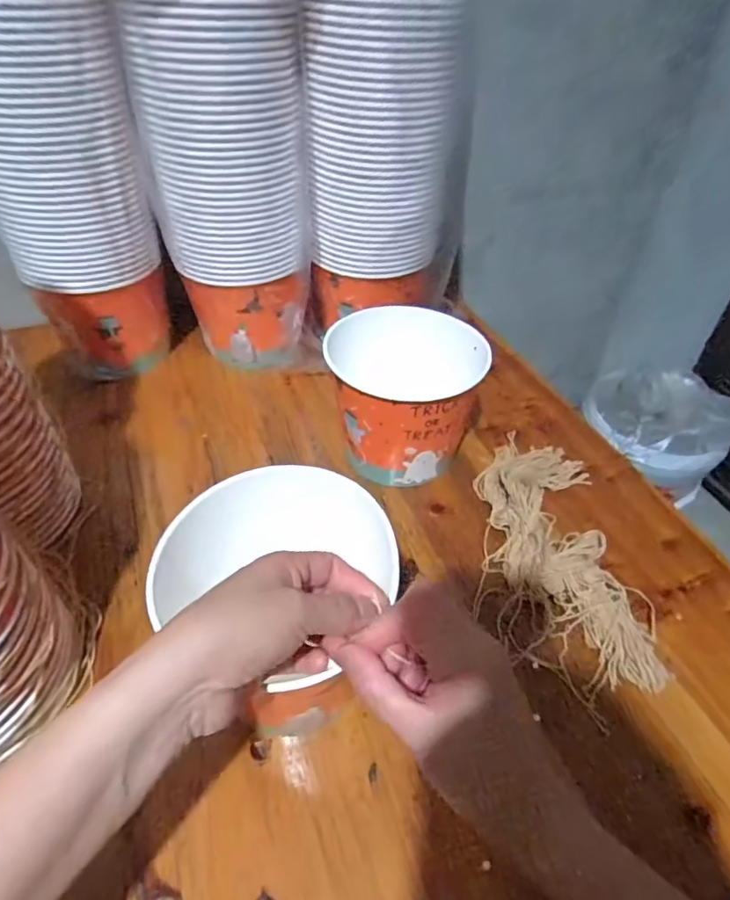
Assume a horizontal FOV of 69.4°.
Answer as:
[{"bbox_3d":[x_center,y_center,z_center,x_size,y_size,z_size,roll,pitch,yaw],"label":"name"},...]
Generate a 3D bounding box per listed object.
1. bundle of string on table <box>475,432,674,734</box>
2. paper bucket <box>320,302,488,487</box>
[{"bbox_3d":[0.186,0.087,0.501,0.141,0.034,0.277,5,44,3],"label":"bundle of string on table"},{"bbox_3d":[0.040,-0.051,0.572,0.148,0.136,0.140,1,43,-1],"label":"paper bucket"}]

